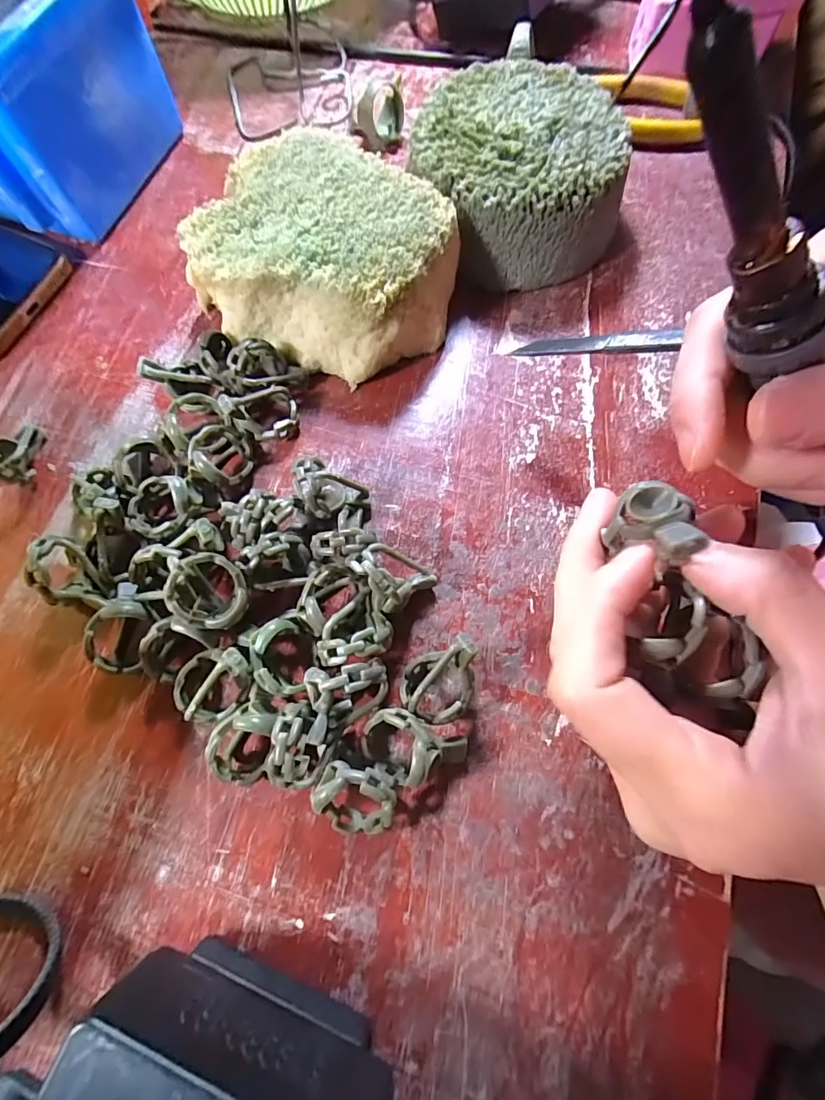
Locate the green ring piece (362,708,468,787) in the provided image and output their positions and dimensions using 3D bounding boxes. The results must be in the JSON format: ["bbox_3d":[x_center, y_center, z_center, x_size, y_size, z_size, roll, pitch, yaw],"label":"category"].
[{"bbox_3d":[0.000,0.068,0.158,0.034,0.020,0.021,21,73,9],"label":"green ring piece"}]

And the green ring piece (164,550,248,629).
[{"bbox_3d":[-0.071,0.014,0.162,0.026,0.004,0.026,-2,95,-28],"label":"green ring piece"}]

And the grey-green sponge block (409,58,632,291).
[{"bbox_3d":[0.050,-0.181,0.229,0.094,0.048,0.089,-6,71,-1],"label":"grey-green sponge block"}]

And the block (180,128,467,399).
[{"bbox_3d":[-0.036,-0.133,0.217,0.109,0.044,0.092,17,72,7],"label":"block"}]

